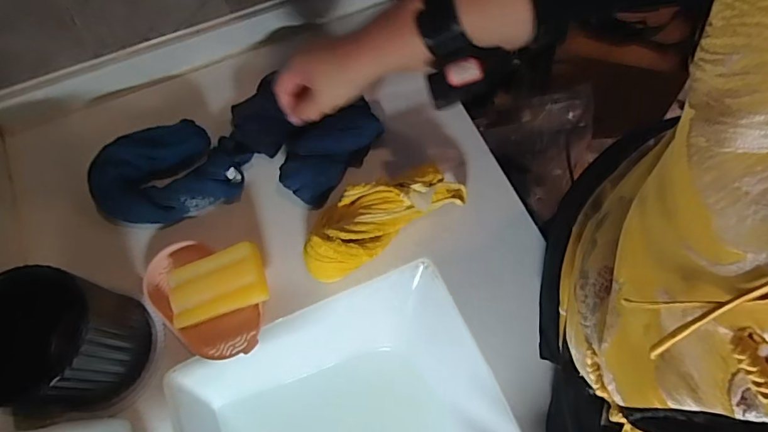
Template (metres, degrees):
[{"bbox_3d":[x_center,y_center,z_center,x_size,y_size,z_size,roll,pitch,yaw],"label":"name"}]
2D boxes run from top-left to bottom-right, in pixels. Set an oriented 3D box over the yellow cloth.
[{"bbox_3d":[-0.008,0.000,0.542,0.196,0.063,0.083,-31,72,-13],"label":"yellow cloth"}]

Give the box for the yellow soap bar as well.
[{"bbox_3d":[-0.182,0.077,0.514,0.107,0.025,0.066,-22,76,6],"label":"yellow soap bar"}]

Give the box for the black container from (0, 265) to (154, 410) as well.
[{"bbox_3d":[-0.299,0.118,0.442,0.103,0.143,0.111,18,69,6],"label":"black container"}]

